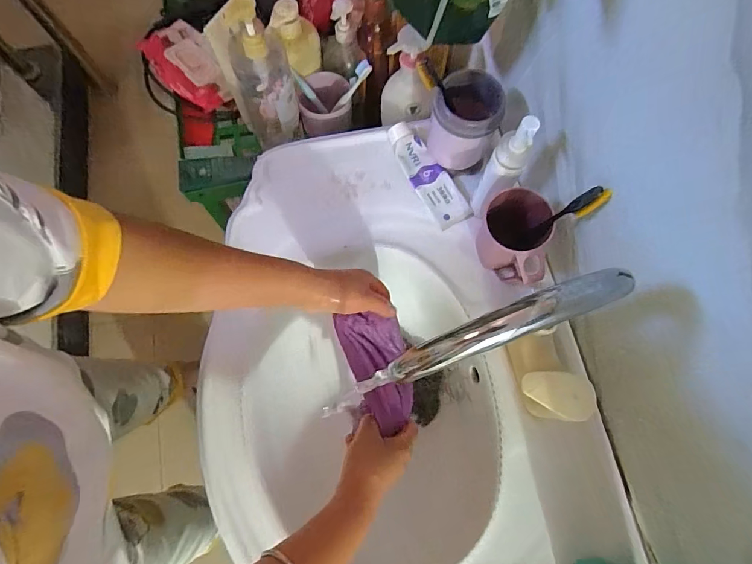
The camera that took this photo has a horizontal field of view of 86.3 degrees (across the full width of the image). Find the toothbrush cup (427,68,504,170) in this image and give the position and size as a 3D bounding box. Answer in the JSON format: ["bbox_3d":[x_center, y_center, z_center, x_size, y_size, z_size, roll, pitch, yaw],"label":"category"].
[{"bbox_3d":[0.115,-0.209,0.539,0.079,0.129,0.089,15,74,4],"label":"toothbrush cup"}]

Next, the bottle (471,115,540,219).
[{"bbox_3d":[0.153,-0.133,0.492,0.037,0.172,0.038,0,73,0],"label":"bottle"}]

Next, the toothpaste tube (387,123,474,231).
[{"bbox_3d":[0.076,-0.156,0.583,0.050,0.028,0.167,-28,76,-8],"label":"toothpaste tube"}]

